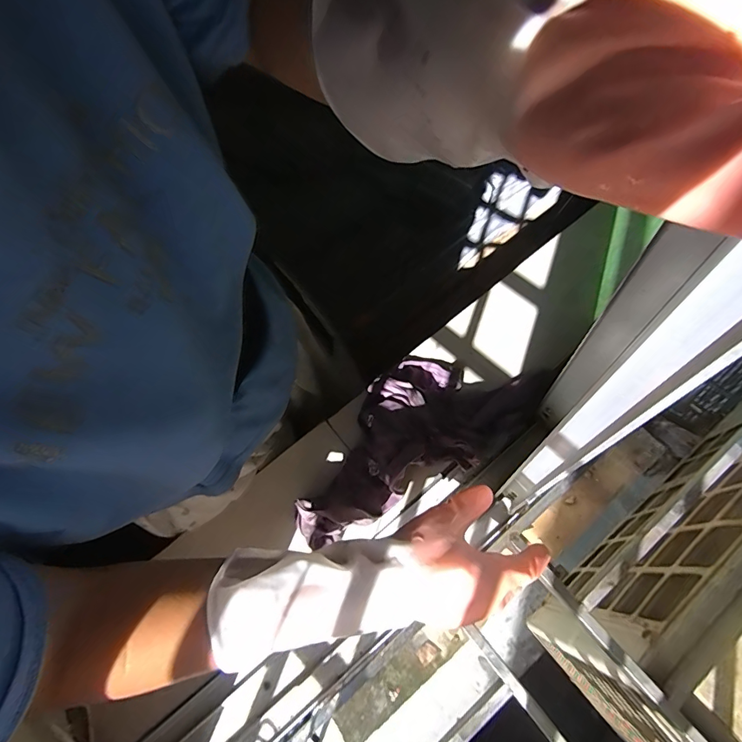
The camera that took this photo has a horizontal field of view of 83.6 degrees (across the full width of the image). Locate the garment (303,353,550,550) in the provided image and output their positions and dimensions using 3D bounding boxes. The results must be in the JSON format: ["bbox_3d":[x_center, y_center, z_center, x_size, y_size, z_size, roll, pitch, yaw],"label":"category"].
[{"bbox_3d":[0.049,0.072,0.460,0.148,0.062,0.303,40,75,23],"label":"garment"}]

